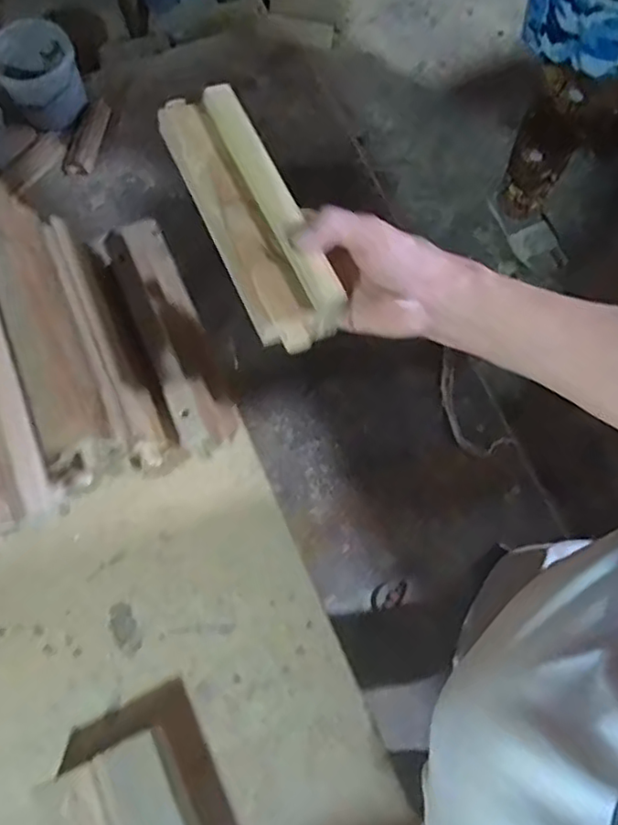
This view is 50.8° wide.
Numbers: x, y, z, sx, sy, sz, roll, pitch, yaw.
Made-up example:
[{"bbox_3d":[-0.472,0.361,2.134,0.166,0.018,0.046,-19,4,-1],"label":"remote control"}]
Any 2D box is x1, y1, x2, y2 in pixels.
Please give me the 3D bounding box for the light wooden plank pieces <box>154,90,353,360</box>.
[{"bbox_3d":[-0.046,-0.148,0.480,0.065,0.036,0.228,-23,70,-7],"label":"light wooden plank pieces"}]

